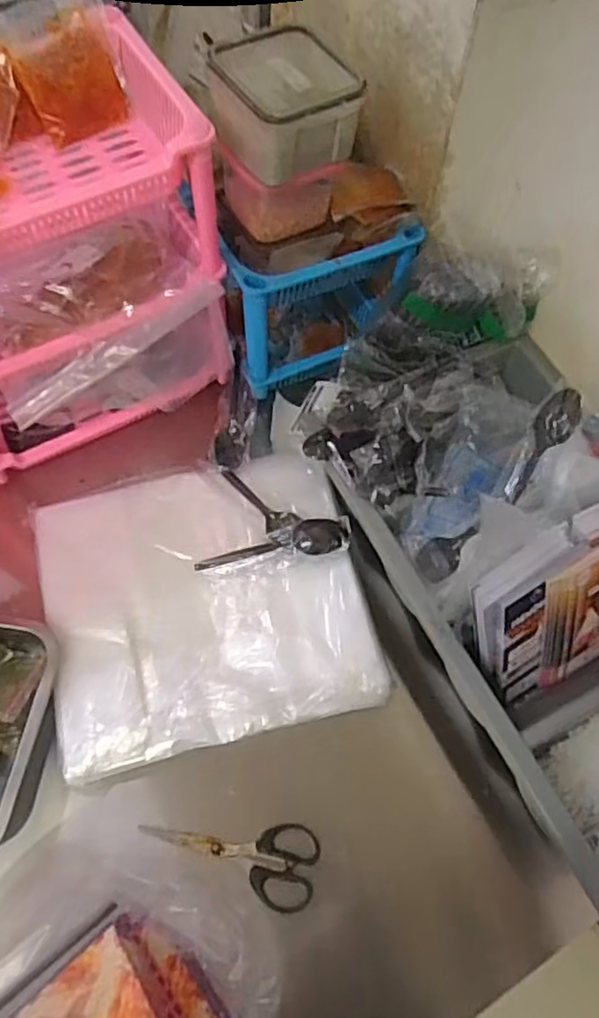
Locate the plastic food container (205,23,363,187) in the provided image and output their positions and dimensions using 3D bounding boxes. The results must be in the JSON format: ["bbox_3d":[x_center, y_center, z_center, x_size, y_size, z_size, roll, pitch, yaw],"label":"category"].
[{"bbox_3d":[-0.019,-0.337,0.546,0.105,0.067,0.108,-30,68,-16],"label":"plastic food container"}]

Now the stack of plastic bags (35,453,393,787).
[{"bbox_3d":[-0.097,0.089,0.649,0.309,0.037,0.275,-12,64,-8],"label":"stack of plastic bags"}]

